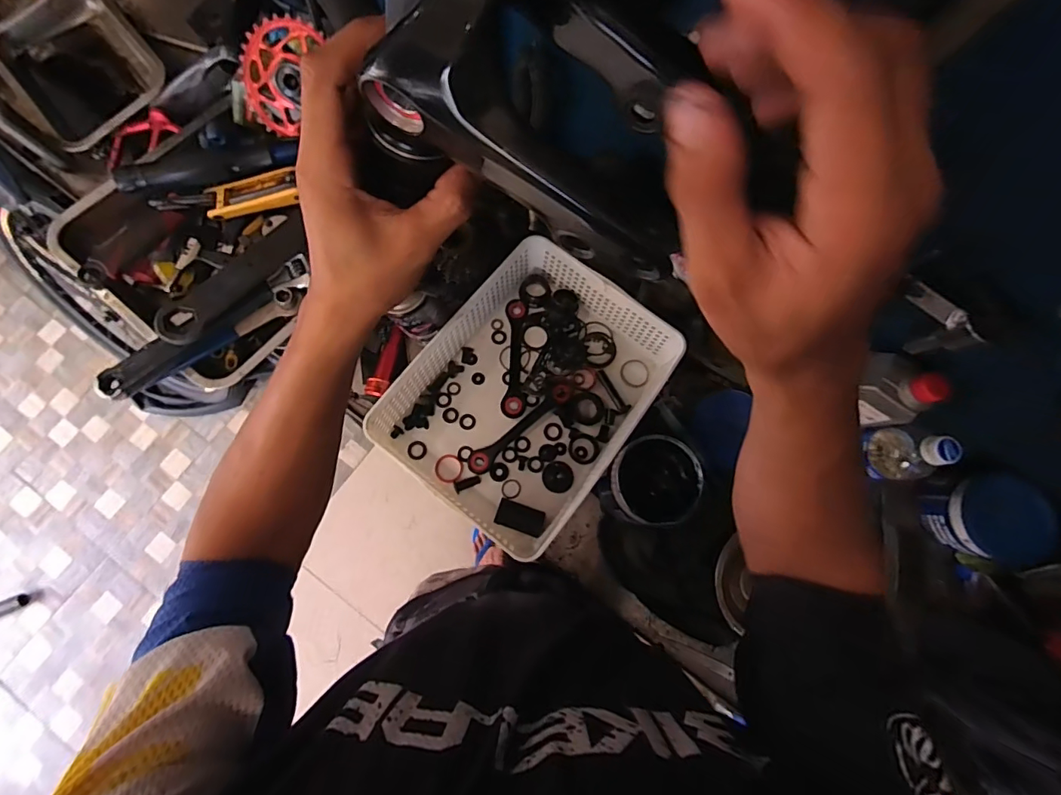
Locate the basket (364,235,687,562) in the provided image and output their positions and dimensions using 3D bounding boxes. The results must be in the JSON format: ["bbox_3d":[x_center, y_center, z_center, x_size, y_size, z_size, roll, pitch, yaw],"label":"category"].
[{"bbox_3d":[0.004,-0.009,0.610,0.257,0.079,0.348,37,79,6],"label":"basket"}]

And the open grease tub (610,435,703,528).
[{"bbox_3d":[0.145,0.100,0.585,0.097,0.070,0.096,0,78,-2],"label":"open grease tub"}]

